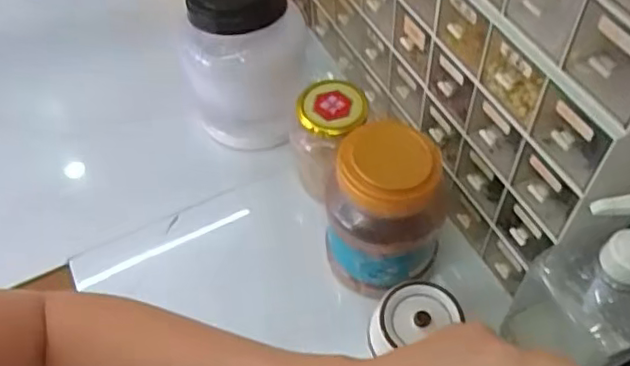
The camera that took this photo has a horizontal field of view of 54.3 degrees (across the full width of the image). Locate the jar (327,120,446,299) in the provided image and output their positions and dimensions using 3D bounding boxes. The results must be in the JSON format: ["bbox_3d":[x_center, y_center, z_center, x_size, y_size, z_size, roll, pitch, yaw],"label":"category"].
[{"bbox_3d":[0.075,0.035,0.667,0.117,0.192,0.096,2,54,3],"label":"jar"}]

